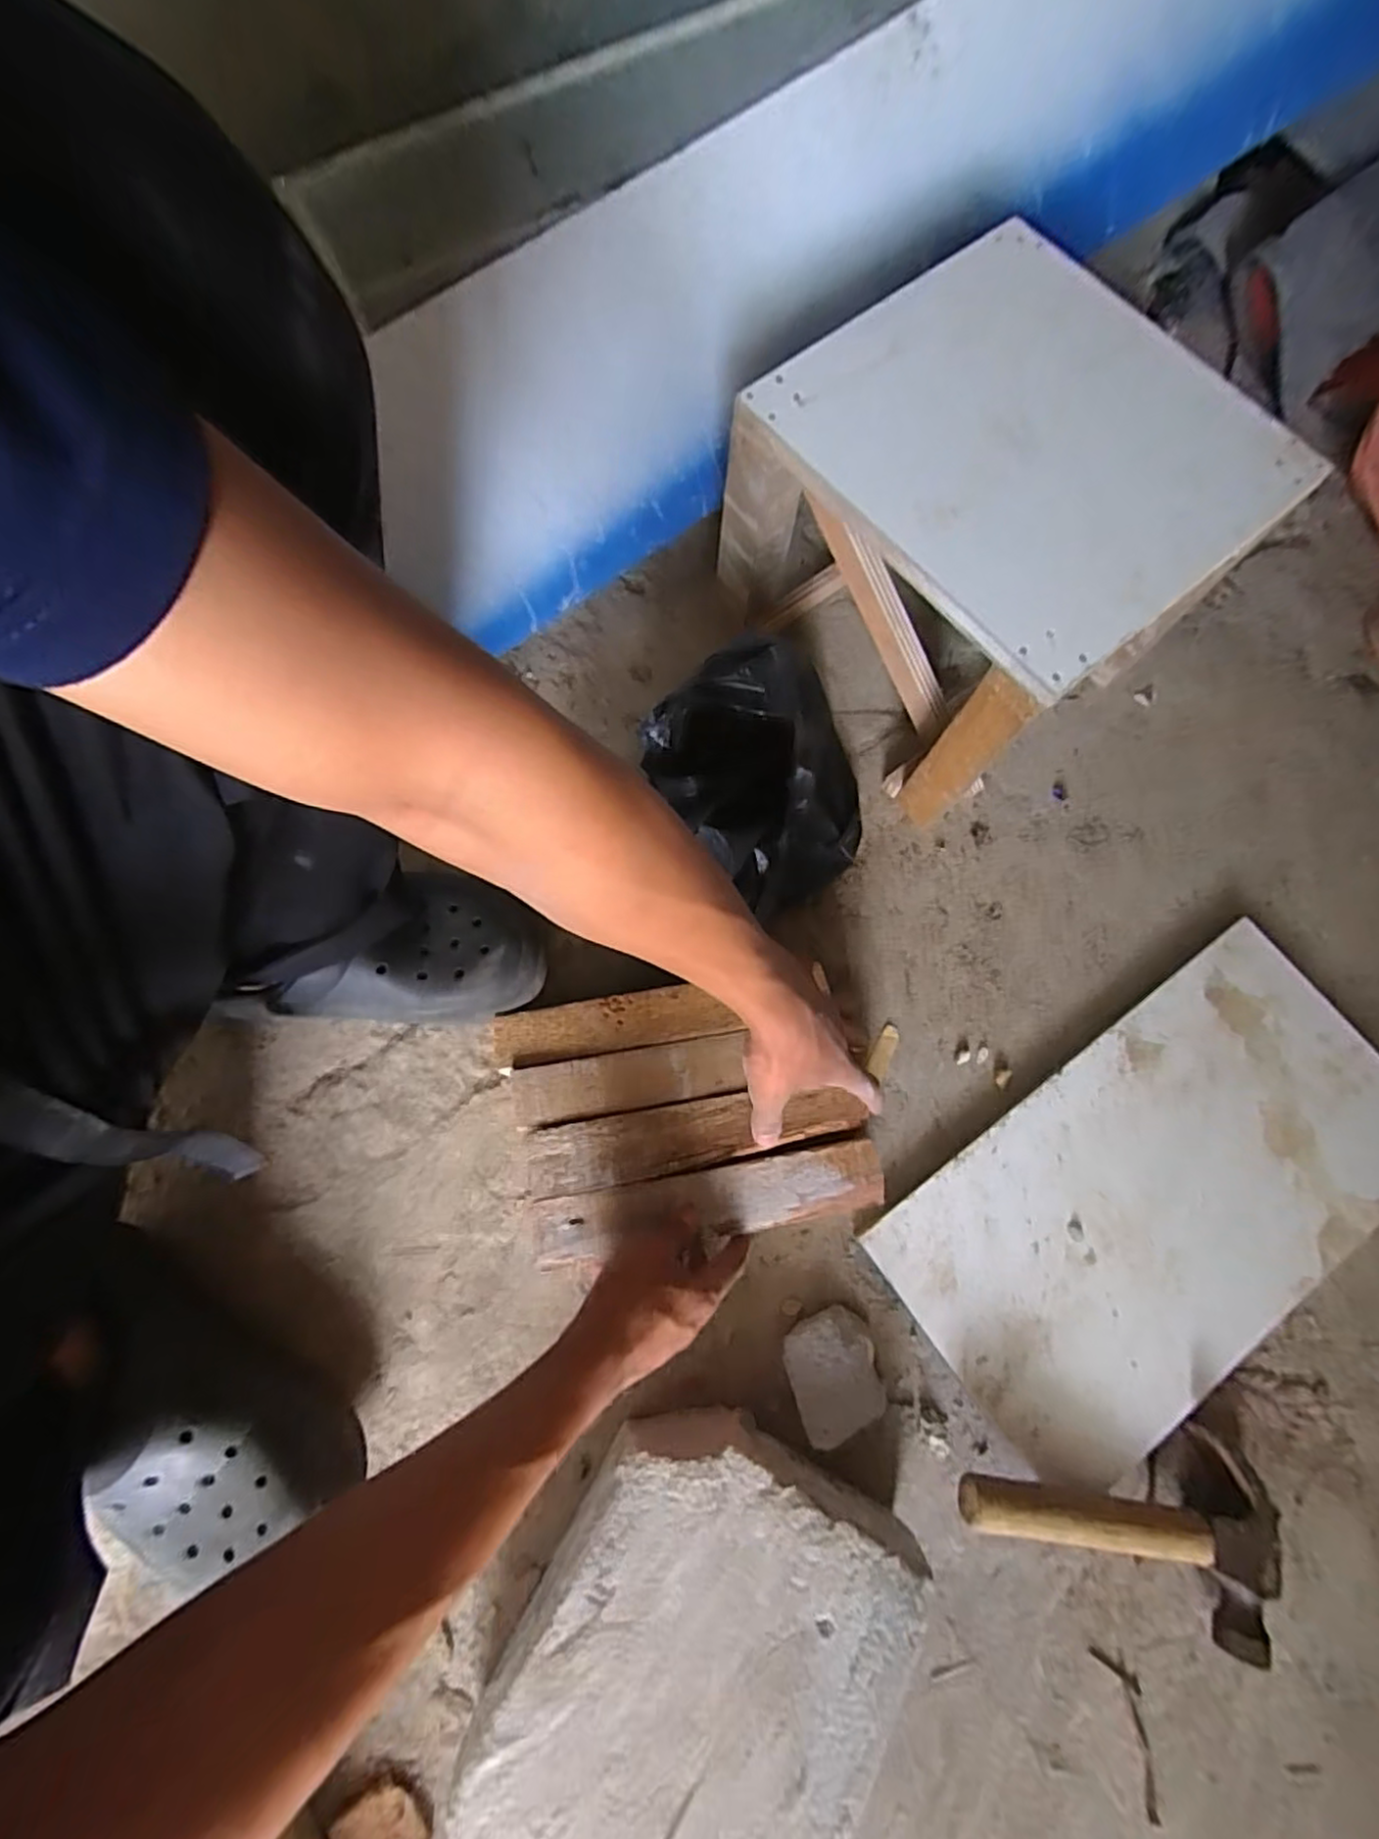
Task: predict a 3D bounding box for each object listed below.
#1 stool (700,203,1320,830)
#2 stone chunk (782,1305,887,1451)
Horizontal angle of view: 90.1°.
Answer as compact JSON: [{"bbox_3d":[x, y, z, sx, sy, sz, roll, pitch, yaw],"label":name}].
[{"bbox_3d":[0.219,-0.289,0.537,0.268,0.204,0.283,-39,78,-12],"label":"stool"},{"bbox_3d":[0.101,0.315,0.479,0.063,0.032,0.070,-17,75,-7],"label":"stone chunk"}]

